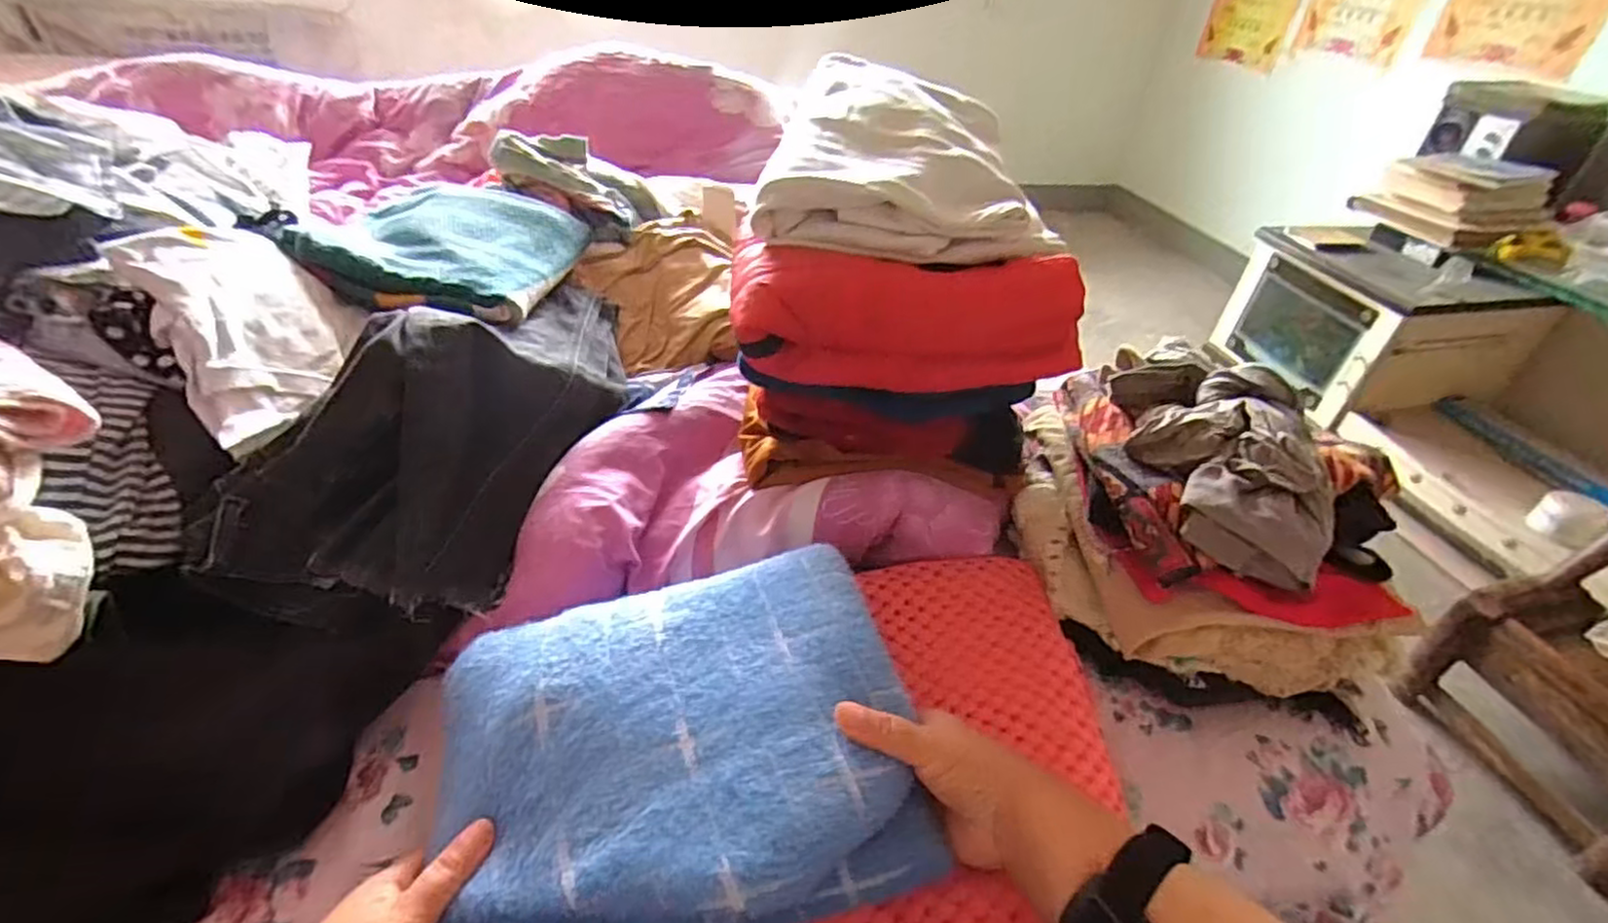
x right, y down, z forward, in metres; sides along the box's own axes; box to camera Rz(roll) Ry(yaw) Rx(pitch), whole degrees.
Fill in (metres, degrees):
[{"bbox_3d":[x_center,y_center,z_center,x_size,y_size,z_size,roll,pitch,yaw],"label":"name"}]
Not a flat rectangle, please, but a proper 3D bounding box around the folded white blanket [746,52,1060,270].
[{"bbox_3d":[0.069,-0.230,0.538,0.206,0.074,0.226,3,39,-3],"label":"folded white blanket"}]

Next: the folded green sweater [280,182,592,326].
[{"bbox_3d":[-0.354,-0.226,0.702,0.220,0.037,0.254,6,39,1],"label":"folded green sweater"}]

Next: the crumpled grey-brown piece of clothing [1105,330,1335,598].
[{"bbox_3d":[0.304,-0.026,0.533,0.110,0.058,0.251,9,39,4],"label":"crumpled grey-brown piece of clothing"}]

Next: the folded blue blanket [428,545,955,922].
[{"bbox_3d":[-0.072,0.161,0.408,0.251,0.082,0.196,-8,41,-16],"label":"folded blue blanket"}]

